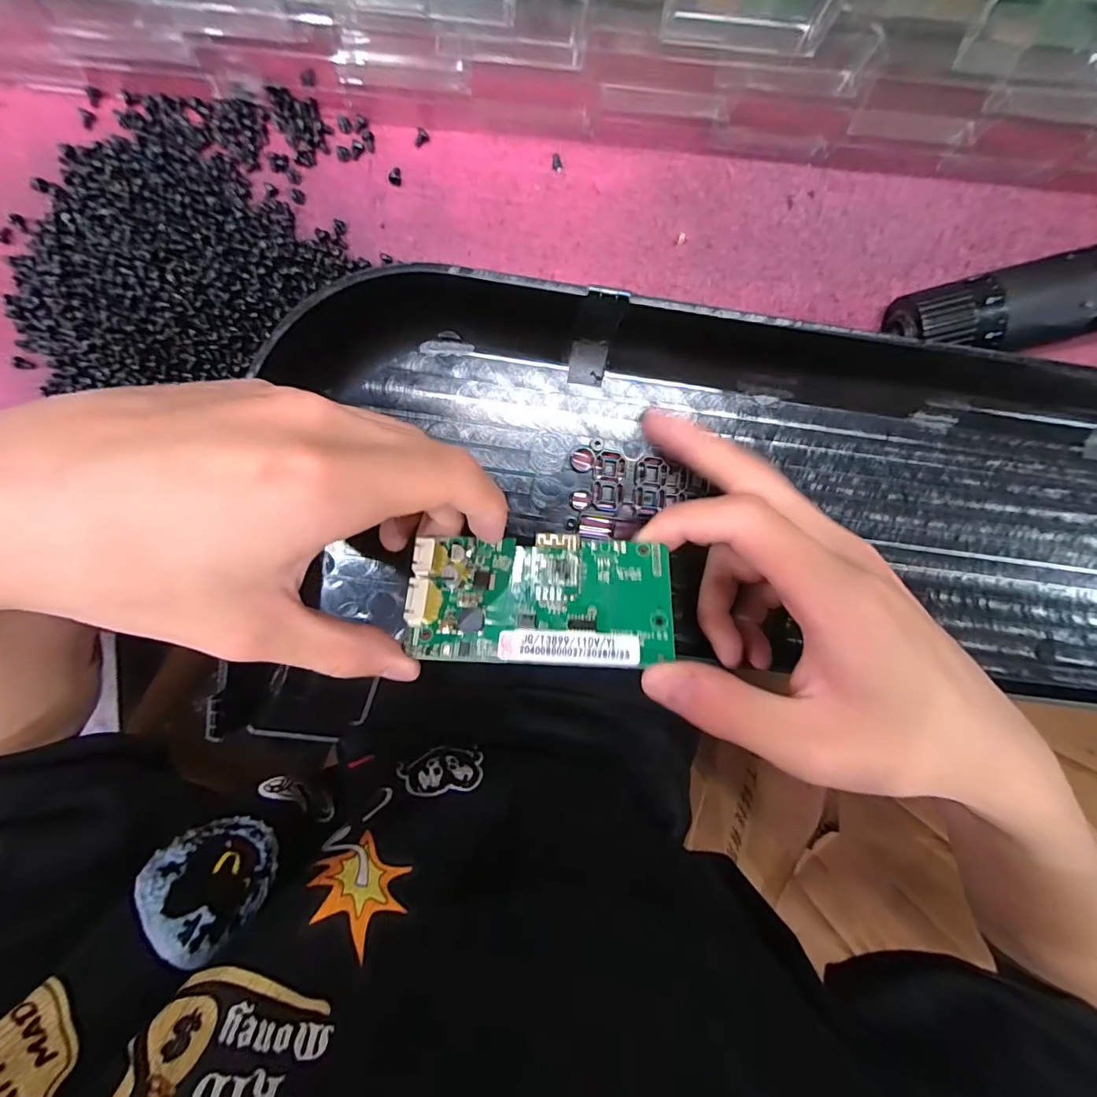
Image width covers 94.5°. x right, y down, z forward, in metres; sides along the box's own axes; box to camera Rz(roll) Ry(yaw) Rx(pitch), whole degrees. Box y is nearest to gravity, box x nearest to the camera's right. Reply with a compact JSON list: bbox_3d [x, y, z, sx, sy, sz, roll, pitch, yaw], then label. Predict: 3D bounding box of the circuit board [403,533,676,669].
[{"bbox_3d":[-0.002,0.017,0.184,0.093,0.006,0.048,2,65,2],"label":"circuit board"}]

